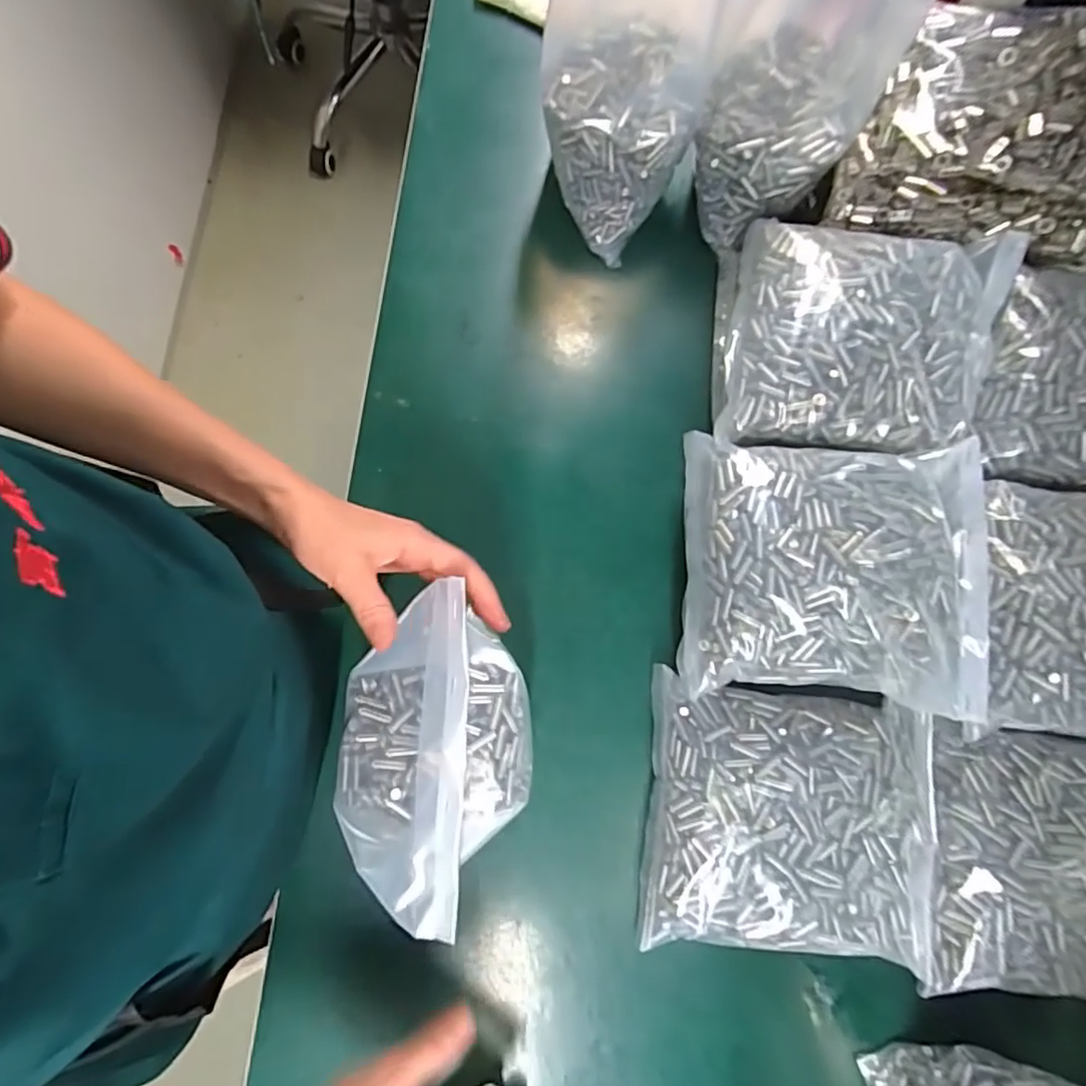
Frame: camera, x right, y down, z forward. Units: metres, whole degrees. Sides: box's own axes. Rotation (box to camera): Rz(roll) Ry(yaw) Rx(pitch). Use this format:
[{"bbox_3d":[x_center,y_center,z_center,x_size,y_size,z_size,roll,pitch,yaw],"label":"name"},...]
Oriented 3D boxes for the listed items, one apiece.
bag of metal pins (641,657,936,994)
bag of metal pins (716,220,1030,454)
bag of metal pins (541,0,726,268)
[{"bbox_3d":[0.176,0.195,0.433,0.200,0.045,0.177,6,79,0],"label":"bag of metal pins"},{"bbox_3d":[0.234,-0.149,0.438,0.192,0.044,0.169,9,79,1],"label":"bag of metal pins"},{"bbox_3d":[0.068,-0.343,0.451,0.133,0.203,0.146,0,79,-1],"label":"bag of metal pins"}]

